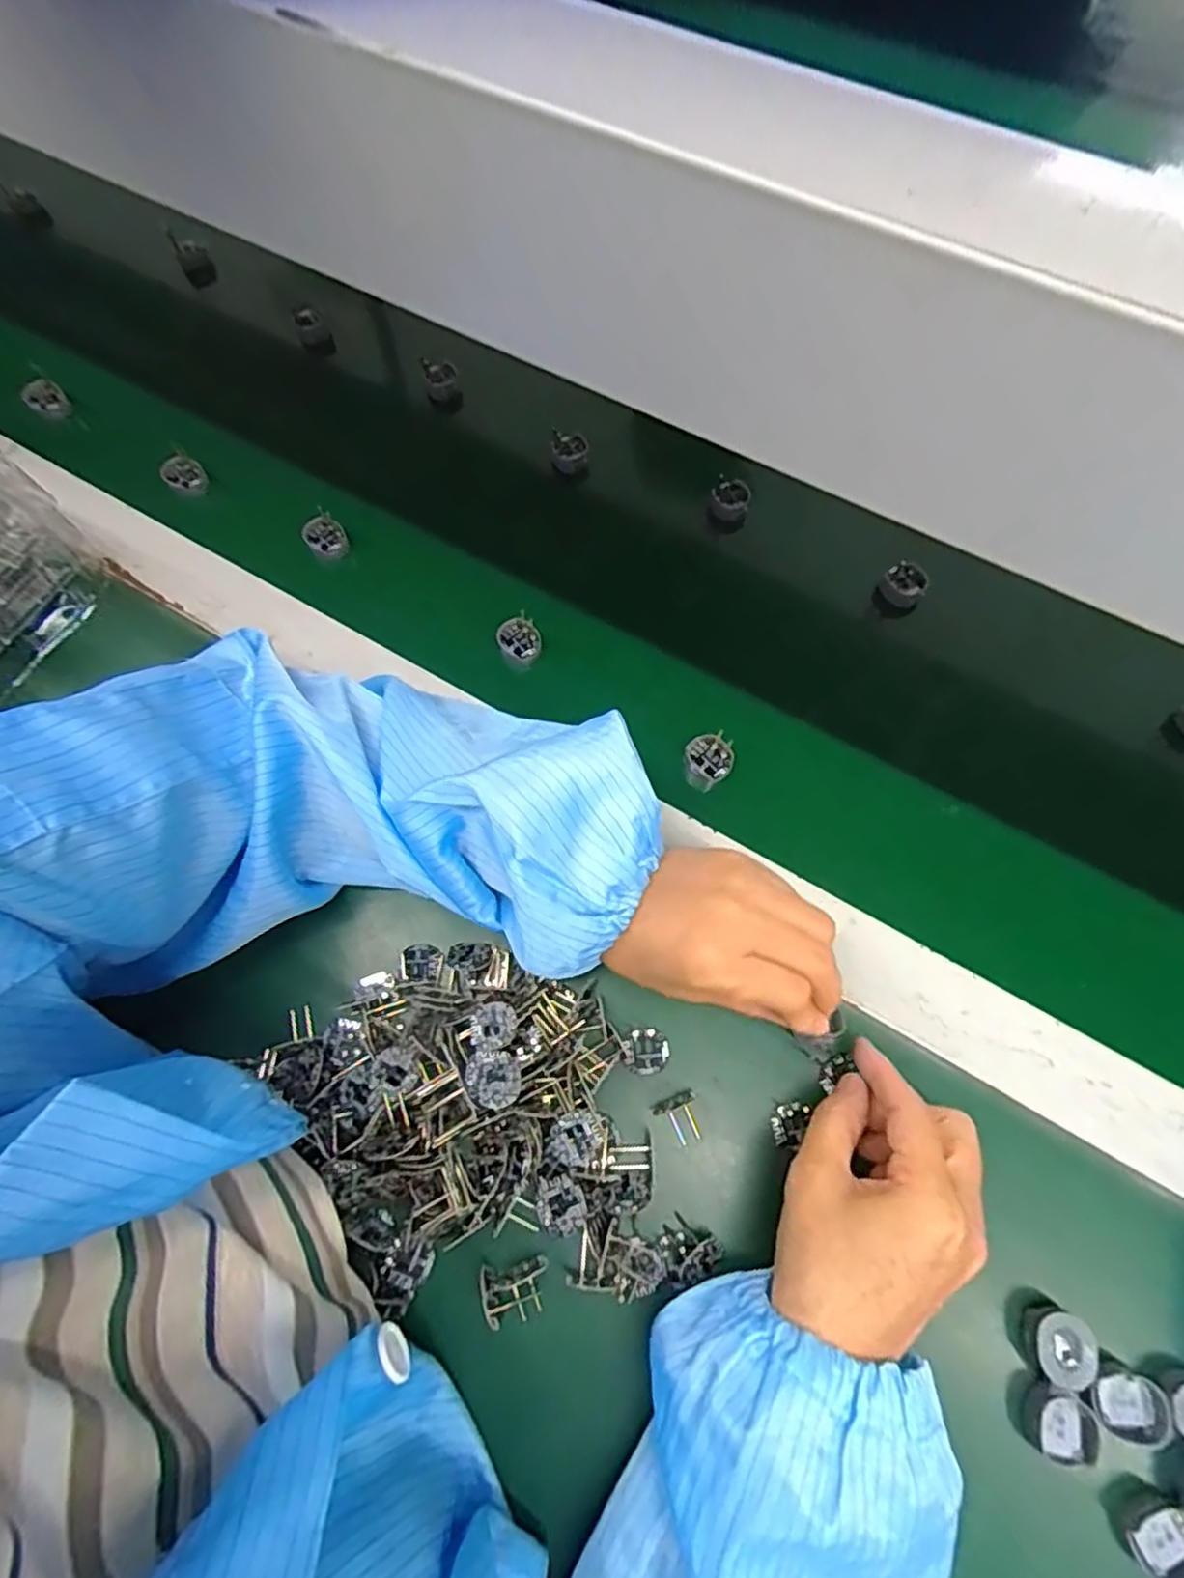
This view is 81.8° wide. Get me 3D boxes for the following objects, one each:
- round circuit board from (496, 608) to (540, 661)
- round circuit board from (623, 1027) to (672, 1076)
[{"bbox_3d":[-0.047,-0.098,0.446,0.025,0.005,0.027,0,110,-1],"label":"round circuit board"},{"bbox_3d":[0.028,0.136,0.355,0.024,0.007,0.022,0,70,1],"label":"round circuit board"}]

